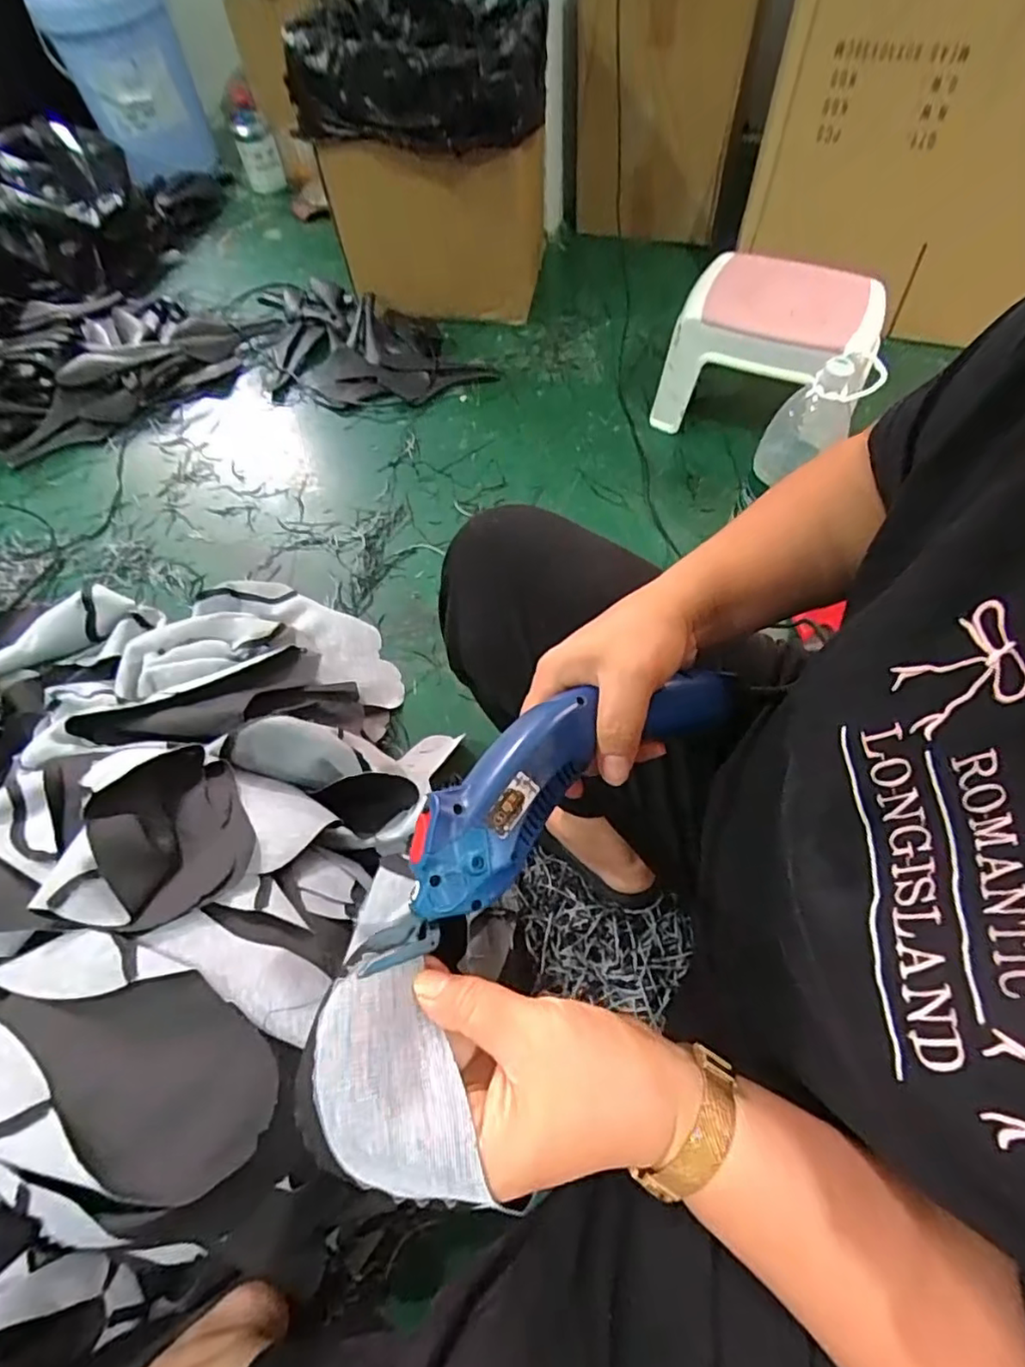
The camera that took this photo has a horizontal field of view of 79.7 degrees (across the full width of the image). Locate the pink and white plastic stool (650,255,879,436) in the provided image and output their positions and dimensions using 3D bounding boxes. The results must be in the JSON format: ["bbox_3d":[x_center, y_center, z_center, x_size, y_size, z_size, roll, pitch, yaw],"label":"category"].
[{"bbox_3d":[0.437,-0.561,1.074,0.294,0.237,0.215,26,67,17],"label":"pink and white plastic stool"}]

